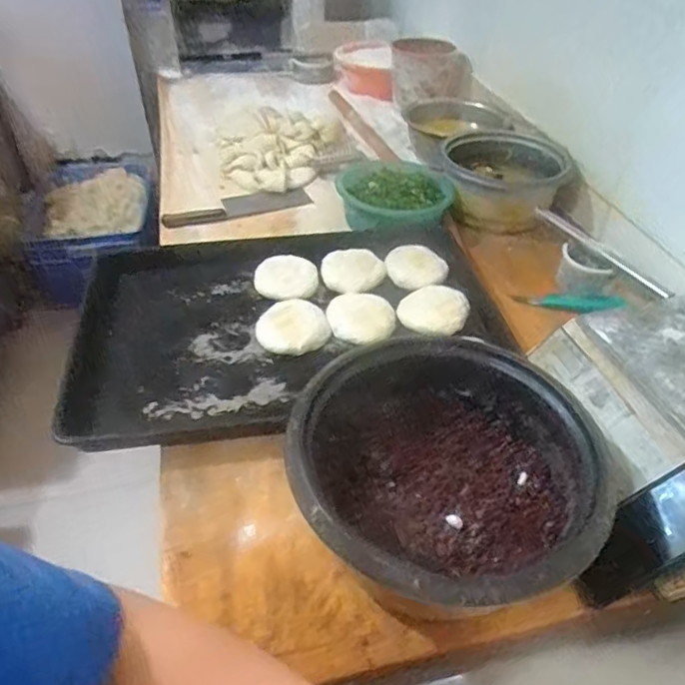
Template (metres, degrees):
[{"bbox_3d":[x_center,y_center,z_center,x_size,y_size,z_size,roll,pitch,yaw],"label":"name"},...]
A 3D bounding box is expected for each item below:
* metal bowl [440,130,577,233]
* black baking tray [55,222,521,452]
[{"bbox_3d":[0.303,-0.296,1.080,0.217,0.086,0.258,2,42,0],"label":"metal bowl"},{"bbox_3d":[-0.076,-0.034,0.851,0.604,0.065,0.429,-8,42,-5],"label":"black baking tray"}]

